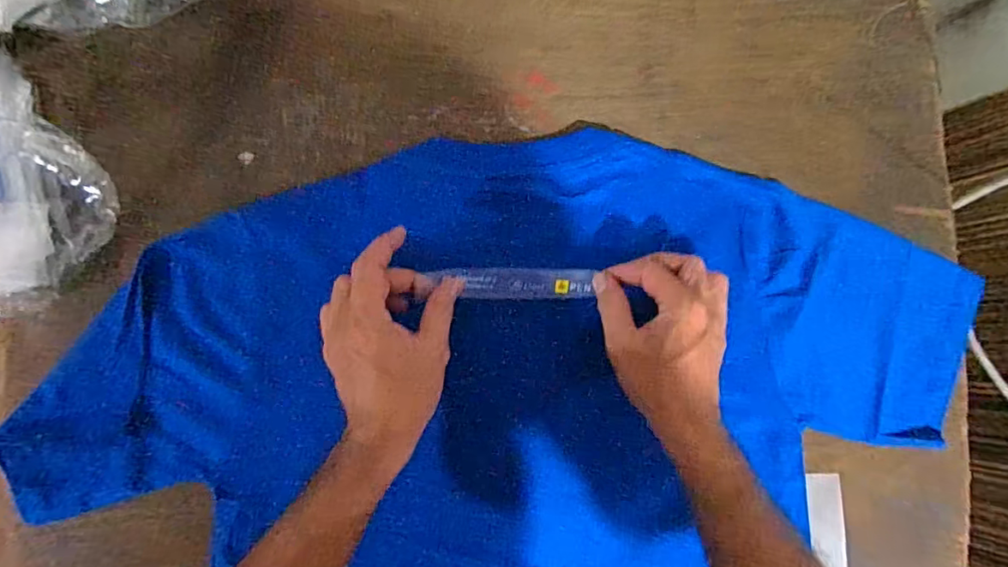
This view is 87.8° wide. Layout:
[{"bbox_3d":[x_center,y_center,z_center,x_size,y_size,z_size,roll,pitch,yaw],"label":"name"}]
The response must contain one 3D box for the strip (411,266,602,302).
[{"bbox_3d":[0.004,0.000,0.416,0.136,0.018,0.026,1,87,-9],"label":"strip"}]

